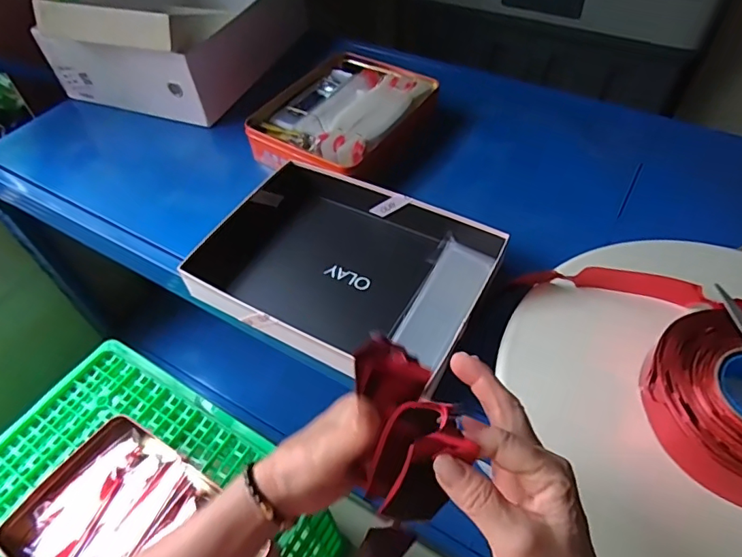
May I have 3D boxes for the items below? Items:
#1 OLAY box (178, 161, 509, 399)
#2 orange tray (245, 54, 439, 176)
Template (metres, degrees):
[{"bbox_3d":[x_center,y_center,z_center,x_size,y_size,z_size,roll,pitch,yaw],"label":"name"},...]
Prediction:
[{"bbox_3d":[-0.020,-0.013,0.597,0.310,0.084,0.251,23,56,20],"label":"OLAY box"},{"bbox_3d":[-0.035,-0.250,0.746,0.225,0.049,0.270,26,58,22],"label":"orange tray"}]

